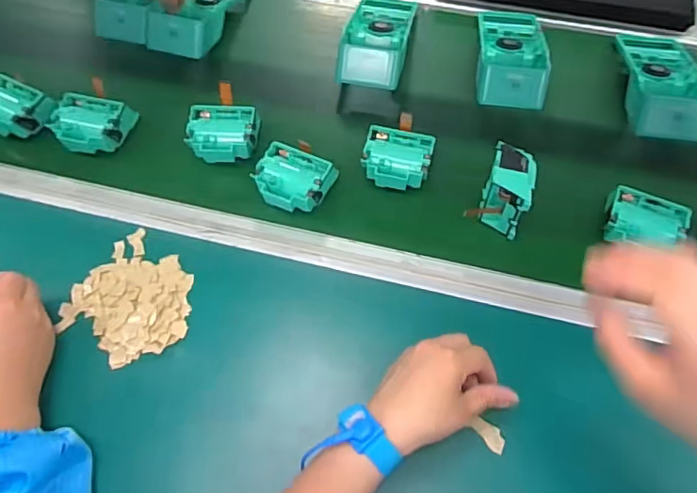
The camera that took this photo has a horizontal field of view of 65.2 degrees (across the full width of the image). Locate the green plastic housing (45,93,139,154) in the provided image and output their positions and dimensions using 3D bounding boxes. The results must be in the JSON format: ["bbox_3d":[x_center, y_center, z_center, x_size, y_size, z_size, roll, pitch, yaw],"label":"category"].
[{"bbox_3d":[-0.306,-0.143,0.649,0.084,0.046,0.074,5,64,5],"label":"green plastic housing"}]

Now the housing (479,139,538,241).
[{"bbox_3d":[0.168,-0.055,0.582,0.044,0.085,0.066,15,65,10],"label":"housing"}]

